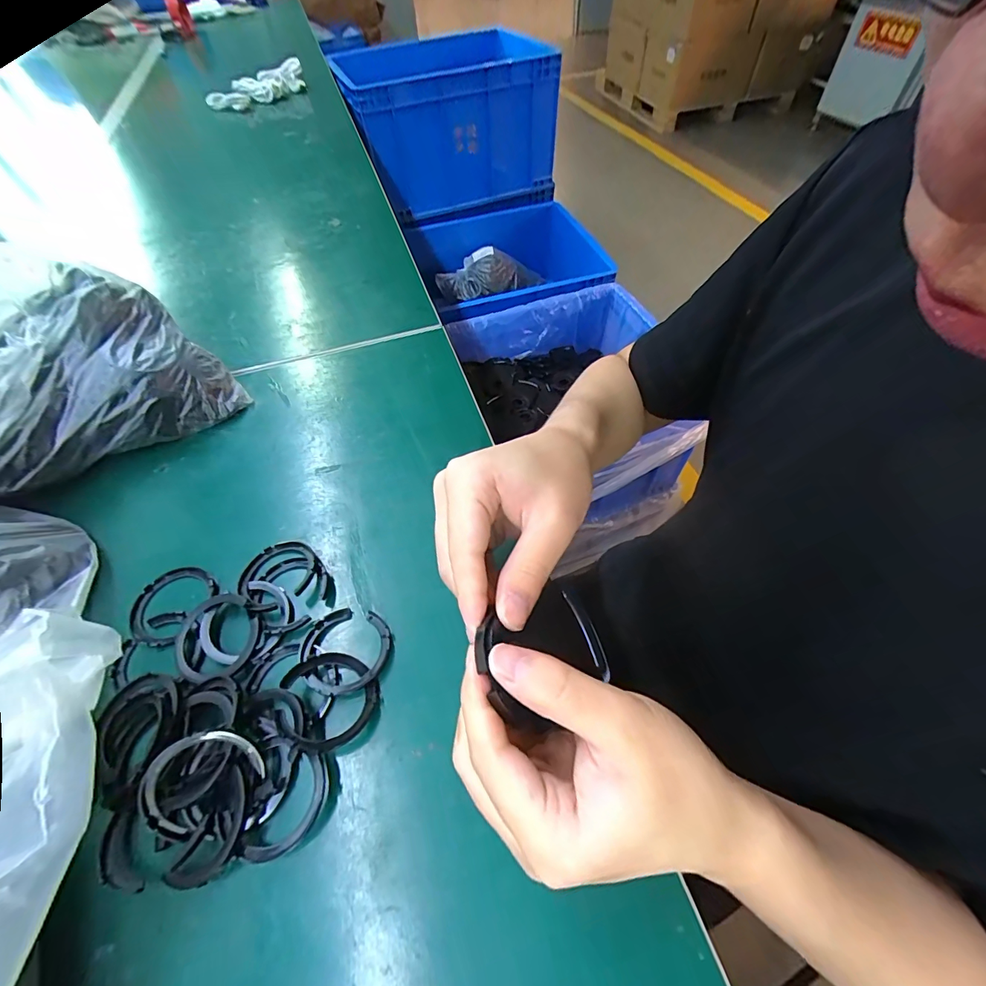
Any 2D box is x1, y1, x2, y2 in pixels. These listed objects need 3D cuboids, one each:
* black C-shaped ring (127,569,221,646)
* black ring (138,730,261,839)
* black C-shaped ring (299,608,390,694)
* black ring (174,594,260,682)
[{"bbox_3d":[-0.207,0.070,0.273,0.044,0.004,0.050,23,59,16],"label":"black C-shaped ring"},{"bbox_3d":[-0.142,0.136,0.204,0.052,0.005,0.039,-33,96,-12],"label":"black ring"},{"bbox_3d":[-0.087,0.092,0.251,0.050,0.007,0.049,-1,56,1],"label":"black C-shaped ring"},{"bbox_3d":[-0.164,0.086,0.254,0.048,0.011,0.049,-1,56,1],"label":"black ring"}]

